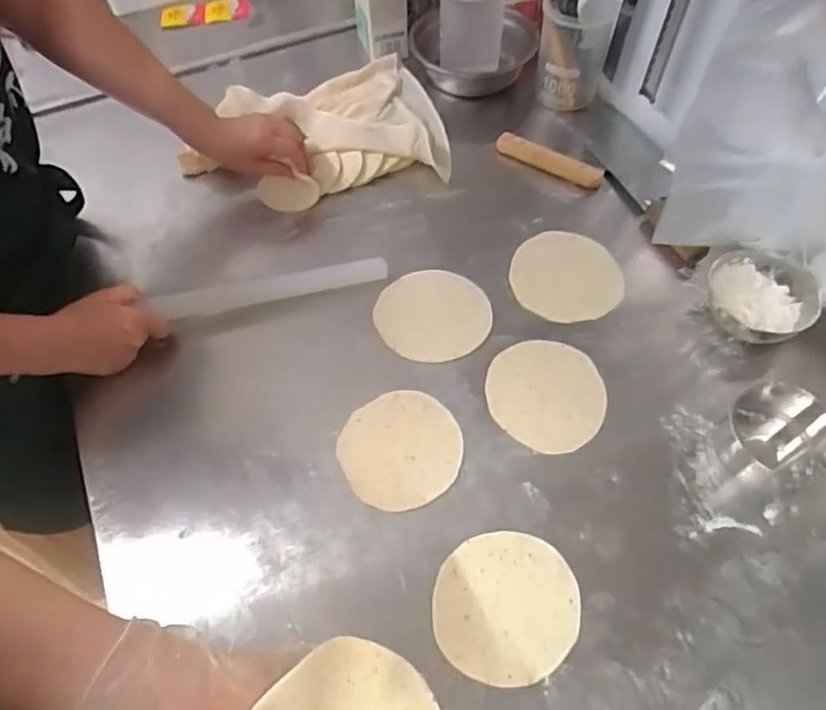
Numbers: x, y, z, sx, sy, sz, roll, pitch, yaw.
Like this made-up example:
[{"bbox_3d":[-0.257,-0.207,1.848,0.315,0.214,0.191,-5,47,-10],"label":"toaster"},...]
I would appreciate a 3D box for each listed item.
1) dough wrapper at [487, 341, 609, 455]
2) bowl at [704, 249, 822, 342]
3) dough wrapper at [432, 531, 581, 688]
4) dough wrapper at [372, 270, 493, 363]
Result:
[{"bbox_3d":[0.139,0.039,0.635,0.119,0.011,0.127,0,58,0],"label":"dough wrapper"},{"bbox_3d":[0.369,-0.059,0.647,0.107,0.054,0.089,22,62,16],"label":"bowl"},{"bbox_3d":[0.081,0.217,0.526,0.116,0.006,0.127,-2,58,2],"label":"dough wrapper"},{"bbox_3d":[0.024,-0.047,0.691,0.128,0.010,0.125,13,54,11],"label":"dough wrapper"}]

